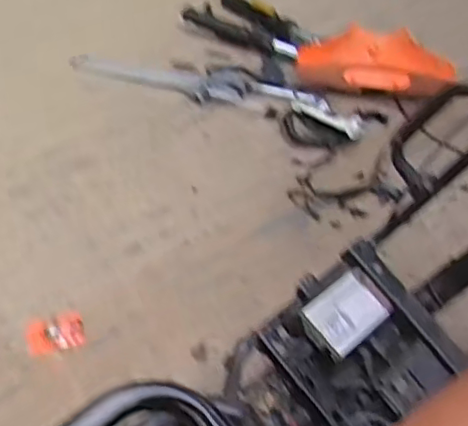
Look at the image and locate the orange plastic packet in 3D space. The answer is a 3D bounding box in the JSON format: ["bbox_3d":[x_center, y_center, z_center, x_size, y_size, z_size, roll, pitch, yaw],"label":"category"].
[{"bbox_3d":[-0.241,0.161,0.866,0.076,0.018,0.057,-13,49,-19],"label":"orange plastic packet"}]

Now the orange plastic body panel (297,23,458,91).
[{"bbox_3d":[0.289,-0.306,1.284,0.315,0.080,0.167,9,45,2],"label":"orange plastic body panel"}]

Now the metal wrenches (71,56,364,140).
[{"bbox_3d":[-0.037,-0.244,1.258,0.594,0.064,0.109,20,47,13],"label":"metal wrenches"}]

